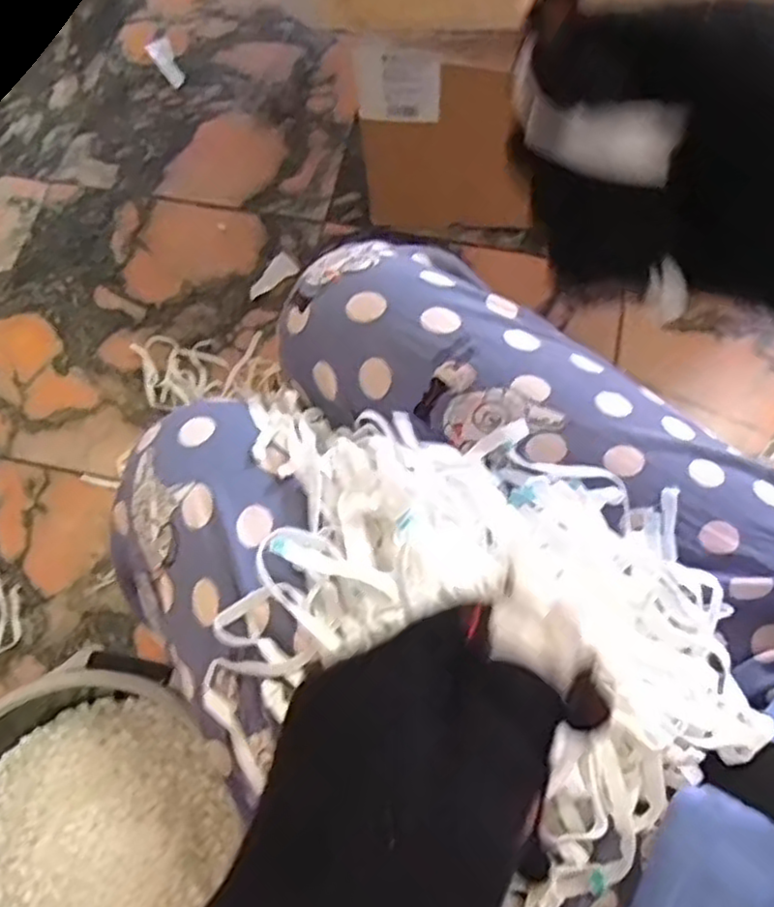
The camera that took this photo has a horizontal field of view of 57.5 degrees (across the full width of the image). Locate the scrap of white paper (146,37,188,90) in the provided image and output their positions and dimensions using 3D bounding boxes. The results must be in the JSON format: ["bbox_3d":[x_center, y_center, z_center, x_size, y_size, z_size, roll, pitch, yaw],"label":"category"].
[{"bbox_3d":[-0.325,-0.586,1.056,0.034,0.004,0.101,-32,72,-9],"label":"scrap of white paper"}]

